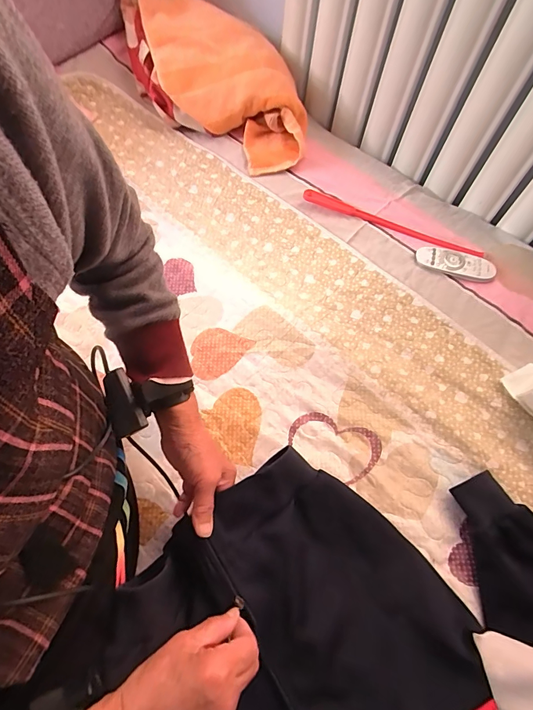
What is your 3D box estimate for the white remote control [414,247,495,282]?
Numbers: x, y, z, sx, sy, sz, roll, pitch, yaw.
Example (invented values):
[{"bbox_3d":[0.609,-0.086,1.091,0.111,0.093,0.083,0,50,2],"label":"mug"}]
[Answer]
[{"bbox_3d":[0.326,-0.160,0.644,0.129,0.013,0.049,17,63,5],"label":"white remote control"}]

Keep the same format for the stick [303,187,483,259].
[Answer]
[{"bbox_3d":[0.227,-0.238,0.677,0.335,0.008,0.021,22,92,6],"label":"stick"}]

